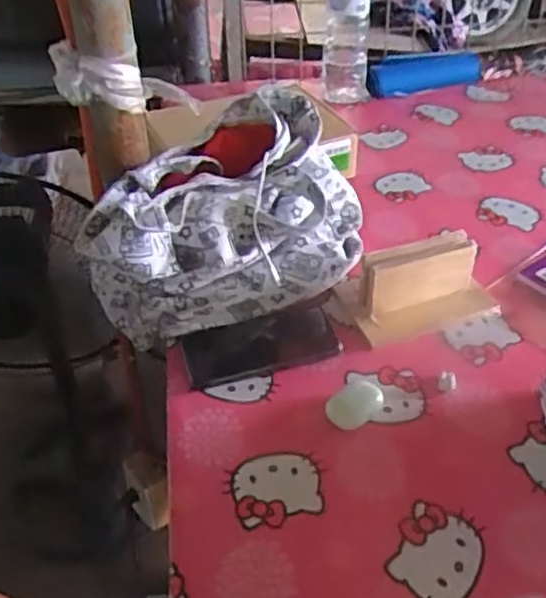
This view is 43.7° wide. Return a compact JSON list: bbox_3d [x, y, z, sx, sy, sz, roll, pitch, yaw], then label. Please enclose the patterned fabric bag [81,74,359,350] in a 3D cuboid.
[{"bbox_3d":[-0.063,-0.099,0.790,0.306,0.171,0.196,-17,43,-17],"label":"patterned fabric bag"}]

